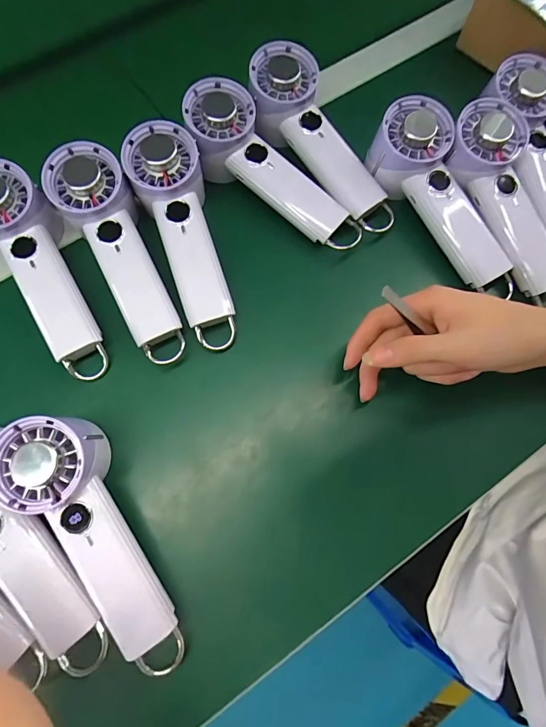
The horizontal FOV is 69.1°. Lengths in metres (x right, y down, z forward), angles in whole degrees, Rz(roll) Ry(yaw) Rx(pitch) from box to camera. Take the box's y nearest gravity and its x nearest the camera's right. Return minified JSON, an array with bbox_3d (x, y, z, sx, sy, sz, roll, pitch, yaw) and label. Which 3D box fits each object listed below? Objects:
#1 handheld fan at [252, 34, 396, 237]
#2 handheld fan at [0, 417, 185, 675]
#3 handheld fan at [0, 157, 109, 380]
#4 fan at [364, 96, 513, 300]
[{"bbox_3d":[0.044,-0.205,0.379,0.063,0.052,0.198,-37,93,-11],"label":"handheld fan"},{"bbox_3d":[-0.125,0.127,0.290,0.065,0.057,0.194,-31,90,-9],"label":"handheld fan"},{"bbox_3d":[-0.197,-0.079,0.339,0.059,0.046,0.194,-28,90,-8],"label":"handheld fan"},{"bbox_3d":[0.151,-0.154,0.362,0.064,0.050,0.170,-33,91,-10],"label":"fan"}]

